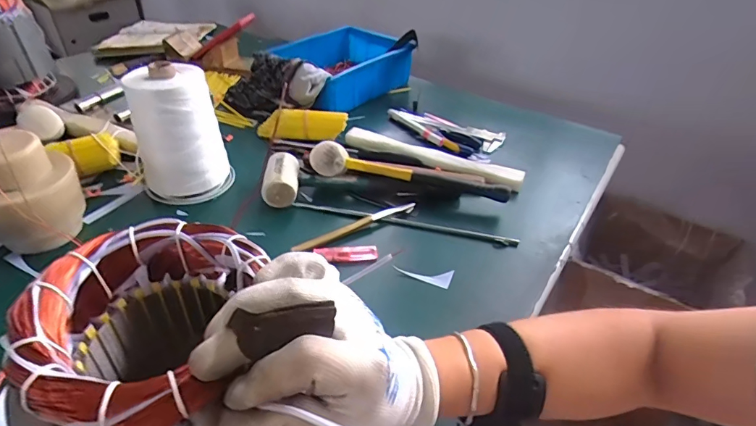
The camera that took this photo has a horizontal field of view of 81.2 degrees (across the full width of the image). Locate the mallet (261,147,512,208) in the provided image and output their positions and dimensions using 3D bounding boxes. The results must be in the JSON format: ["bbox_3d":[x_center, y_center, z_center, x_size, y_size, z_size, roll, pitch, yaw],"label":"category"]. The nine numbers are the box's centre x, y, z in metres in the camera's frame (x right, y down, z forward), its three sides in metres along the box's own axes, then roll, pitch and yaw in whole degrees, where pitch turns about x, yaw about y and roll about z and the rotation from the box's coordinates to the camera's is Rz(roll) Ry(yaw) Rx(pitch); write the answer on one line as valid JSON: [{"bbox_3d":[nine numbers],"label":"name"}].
[{"bbox_3d":[-0.005,-0.021,0.599,0.328,0.045,0.074,12,39,11],"label":"mallet"}]

